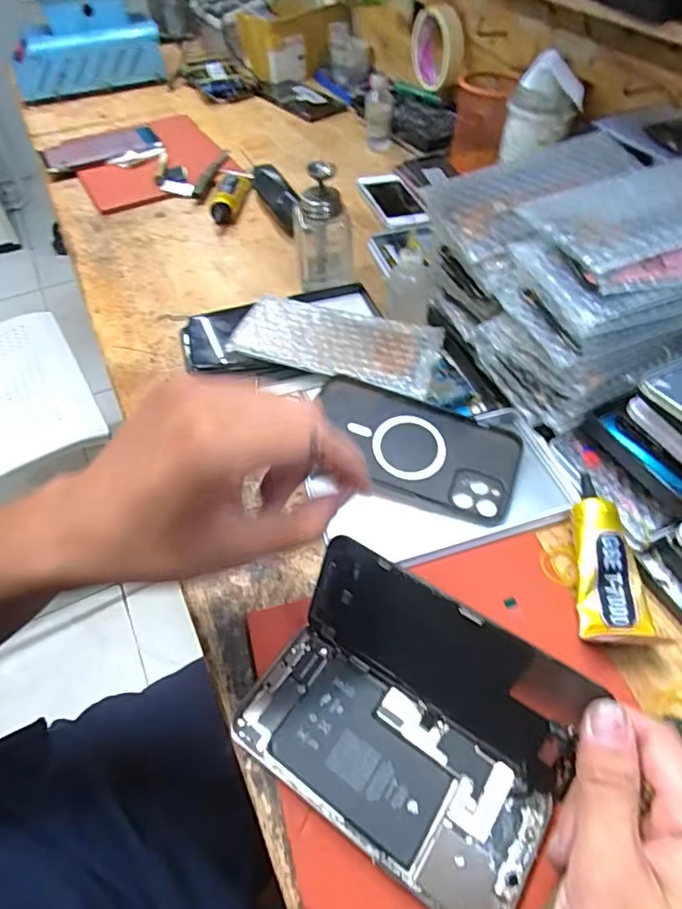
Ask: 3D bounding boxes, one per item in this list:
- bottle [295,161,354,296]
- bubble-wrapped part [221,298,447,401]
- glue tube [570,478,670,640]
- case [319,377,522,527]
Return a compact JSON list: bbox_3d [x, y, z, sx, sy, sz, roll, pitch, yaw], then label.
[{"bbox_3d":[-0.017,-0.214,0.528,0.054,0.121,0.043,-5,53,-2],"label":"bottle"},{"bbox_3d":[-0.005,-0.095,0.483,0.176,0.022,0.089,12,54,11],"label":"bubble-wrapped part"},{"bbox_3d":[0.170,0.063,0.346,0.042,0.025,0.117,3,53,4],"label":"glue tube"},{"bbox_3d":[0.056,-0.008,0.415,0.158,0.019,0.085,16,55,14],"label":"case"}]

